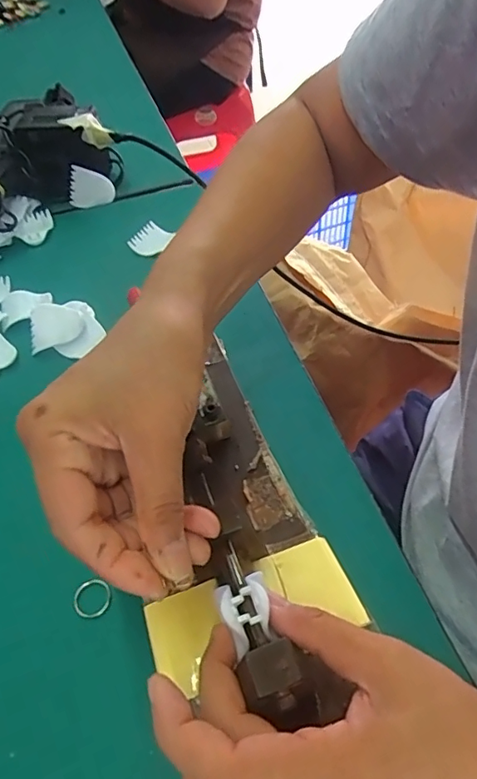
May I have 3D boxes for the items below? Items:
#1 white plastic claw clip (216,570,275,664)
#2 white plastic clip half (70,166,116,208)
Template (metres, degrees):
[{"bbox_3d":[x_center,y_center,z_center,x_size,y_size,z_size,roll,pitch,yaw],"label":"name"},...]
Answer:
[{"bbox_3d":[0.004,0.102,0.235,0.023,0.014,0.028,-20,51,-12],"label":"white plastic claw clip"},{"bbox_3d":[-0.156,-0.210,0.545,0.047,0.045,0.015,-5,50,0],"label":"white plastic clip half"}]

